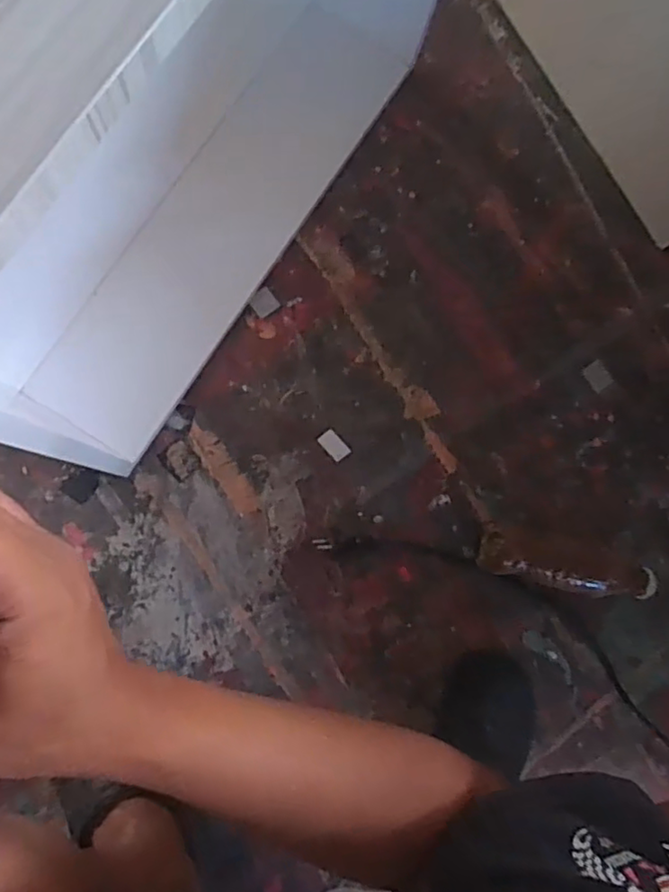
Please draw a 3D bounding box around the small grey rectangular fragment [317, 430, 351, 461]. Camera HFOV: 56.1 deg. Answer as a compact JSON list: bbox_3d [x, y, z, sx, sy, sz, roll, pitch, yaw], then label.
[{"bbox_3d":[0.000,-0.001,0.711,0.022,0.004,0.035,-41,90,-9],"label":"small grey rectangular fragment"}]

